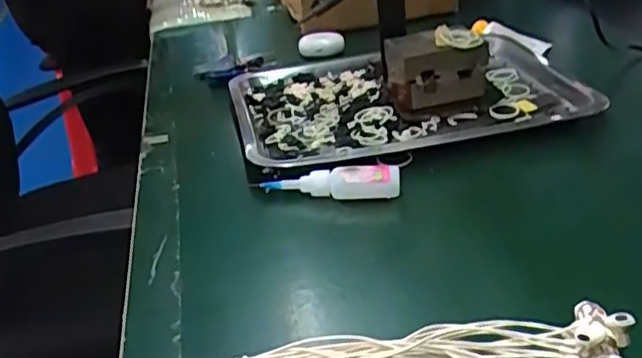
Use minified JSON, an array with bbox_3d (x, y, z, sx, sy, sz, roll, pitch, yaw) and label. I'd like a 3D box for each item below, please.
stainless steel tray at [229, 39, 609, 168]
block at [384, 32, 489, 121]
[{"bbox_3d":[0.075,-0.095,0.718,0.338,0.026,0.274,-11,29,-7],"label":"stainless steel tray"},{"bbox_3d":[0.116,-0.108,0.665,0.090,0.067,0.068,-7,29,0],"label":"block"}]

